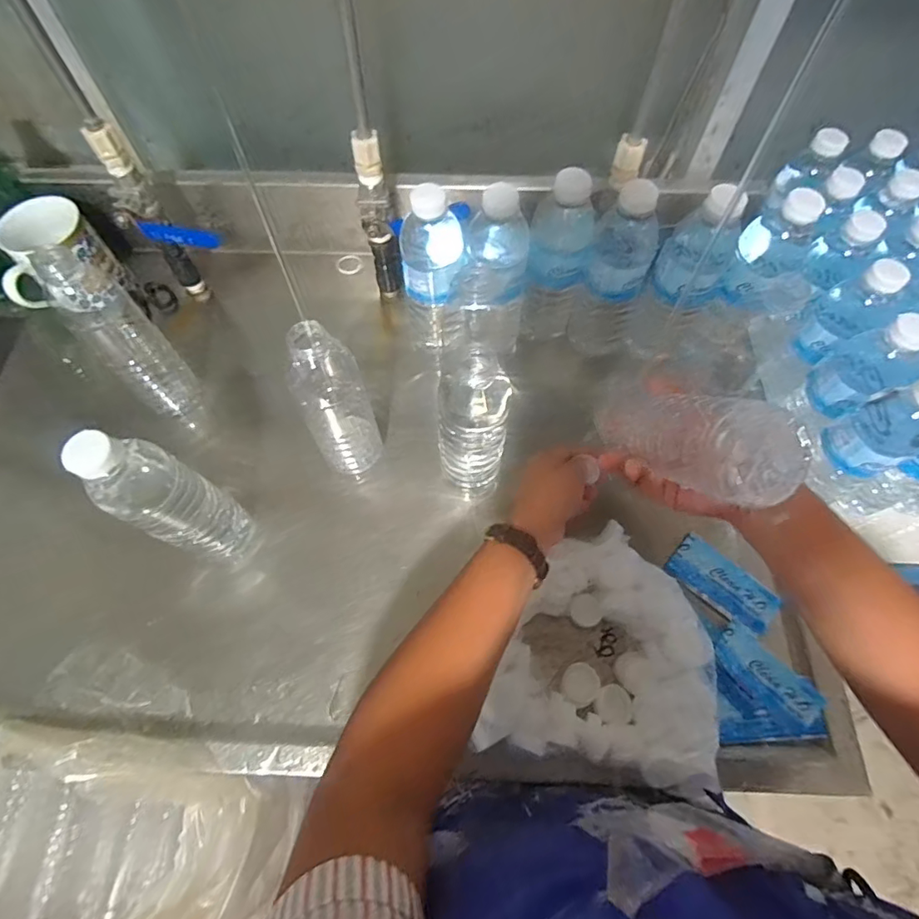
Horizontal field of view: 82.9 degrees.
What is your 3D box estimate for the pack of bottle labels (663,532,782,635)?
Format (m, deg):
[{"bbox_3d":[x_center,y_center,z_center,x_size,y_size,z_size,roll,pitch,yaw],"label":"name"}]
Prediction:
[{"bbox_3d":[0.256,0.120,0.507,0.100,0.009,0.047,42,71,17],"label":"pack of bottle labels"}]

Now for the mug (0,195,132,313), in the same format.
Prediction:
[{"bbox_3d":[-0.460,-0.225,0.599,0.090,0.098,0.097,0,64,0],"label":"mug"}]

